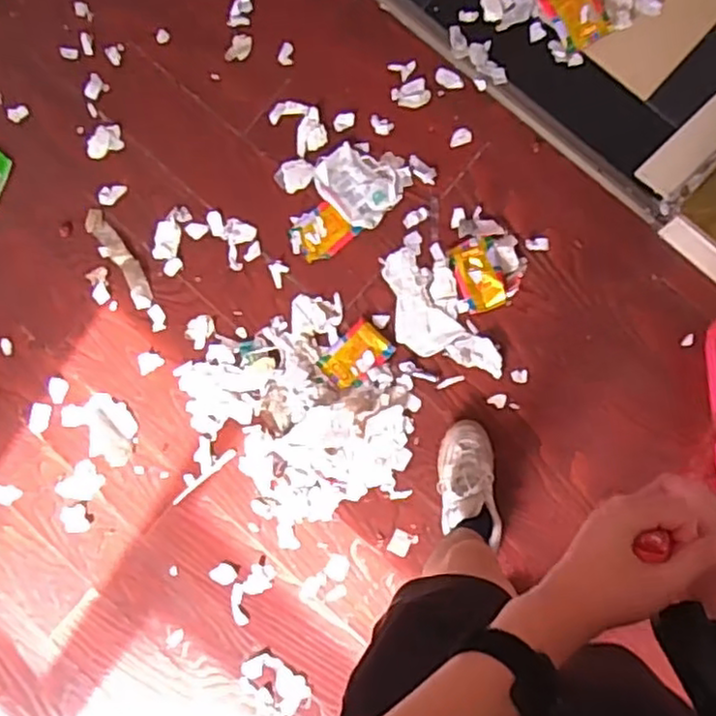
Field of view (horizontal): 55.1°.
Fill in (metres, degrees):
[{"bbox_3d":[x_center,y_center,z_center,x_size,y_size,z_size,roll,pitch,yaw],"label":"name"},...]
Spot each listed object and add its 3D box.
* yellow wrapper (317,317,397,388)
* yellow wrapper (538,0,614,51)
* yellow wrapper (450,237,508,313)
[{"bbox_3d":[-0.002,-0.002,1.321,0.088,0.011,0.129,45,94,6],"label":"yellow wrapper"},{"bbox_3d":[0.409,-0.652,1.292,0.090,0.018,0.136,-33,85,5],"label":"yellow wrapper"},{"bbox_3d":[0.230,-0.157,1.298,0.083,0.010,0.136,-17,87,6],"label":"yellow wrapper"}]

